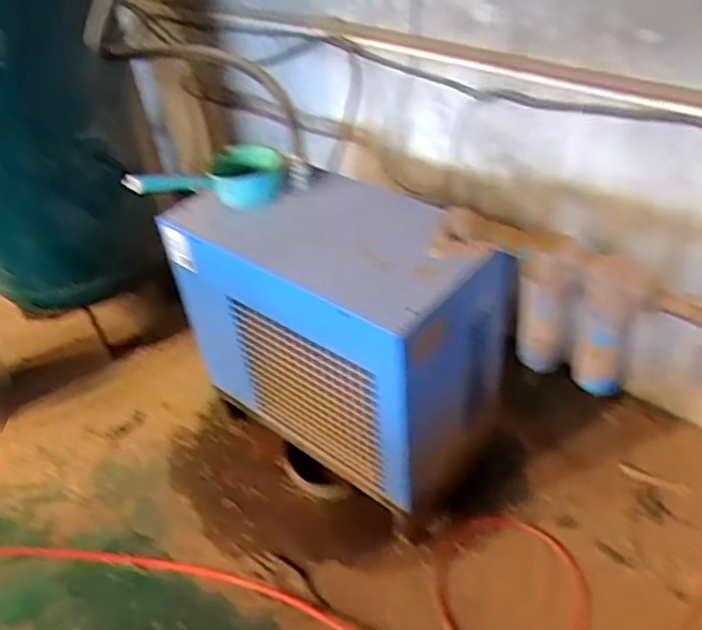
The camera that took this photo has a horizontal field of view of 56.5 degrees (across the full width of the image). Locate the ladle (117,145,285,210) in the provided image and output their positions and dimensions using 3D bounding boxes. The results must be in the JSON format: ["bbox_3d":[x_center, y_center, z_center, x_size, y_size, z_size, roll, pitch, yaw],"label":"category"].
[{"bbox_3d":[-0.333,-0.326,1.519,0.350,0.127,0.178,-18,42,-14],"label":"ladle"}]

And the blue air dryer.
[{"bbox_3d":[-0.034,0.011,1.561,0.714,0.550,0.369,28,50,33],"label":"blue air dryer"}]

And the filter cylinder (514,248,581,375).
[{"bbox_3d":[0.368,-0.006,1.244,0.102,0.285,0.072,8,42,15],"label":"filter cylinder"}]

